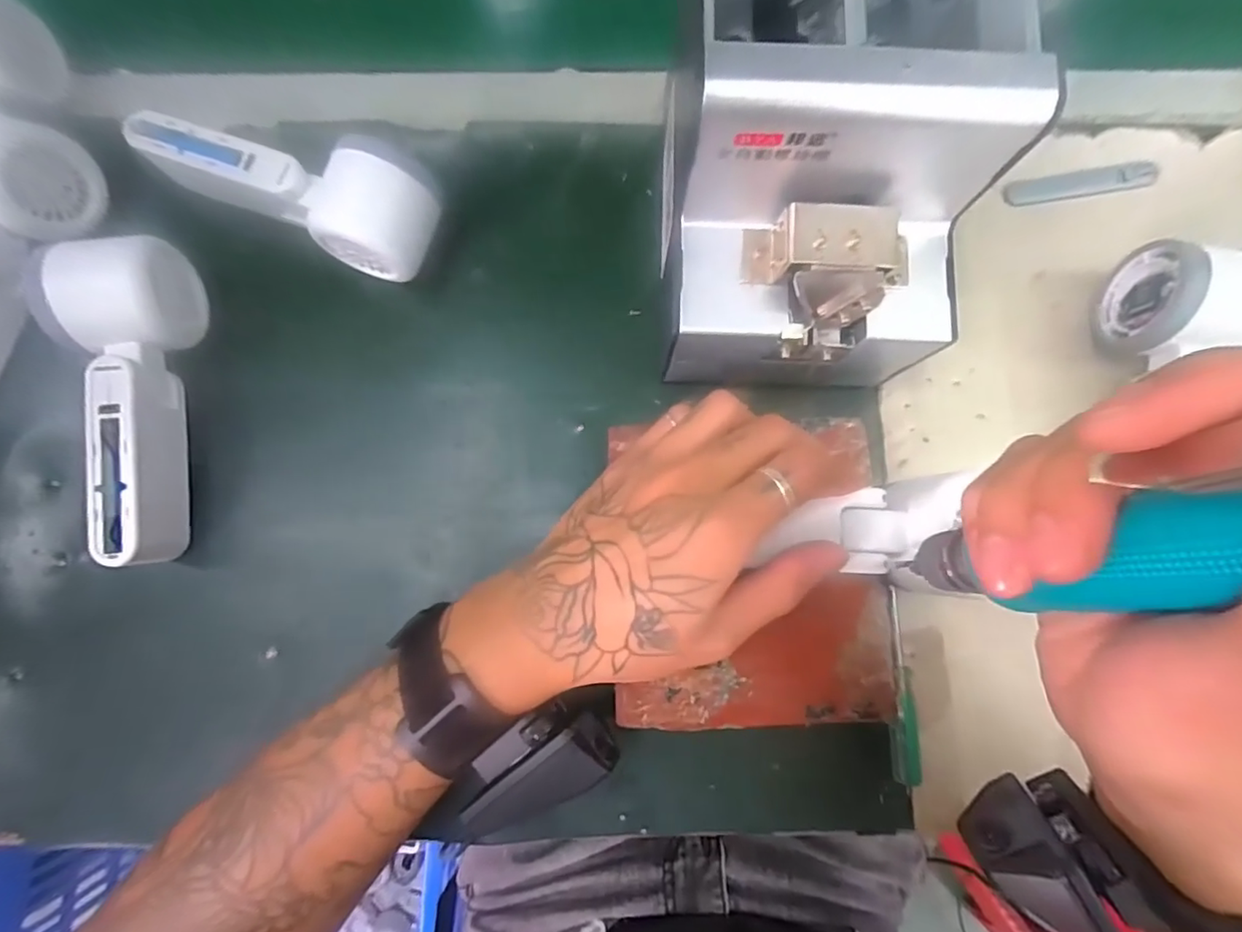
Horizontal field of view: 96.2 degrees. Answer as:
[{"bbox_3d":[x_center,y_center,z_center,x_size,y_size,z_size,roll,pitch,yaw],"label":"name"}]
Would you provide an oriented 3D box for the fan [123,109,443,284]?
[{"bbox_3d":[-0.182,-0.150,0.304,0.163,0.050,0.058,15,81,2],"label":"fan"}]

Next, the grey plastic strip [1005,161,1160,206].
[{"bbox_3d":[0.281,-0.174,0.341,0.096,0.005,0.018,-10,81,-2],"label":"grey plastic strip"}]

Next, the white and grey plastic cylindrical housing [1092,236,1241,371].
[{"bbox_3d":[0.307,-0.089,0.305,0.052,0.060,0.062,0,81,0],"label":"white and grey plastic cylindrical housing"}]

